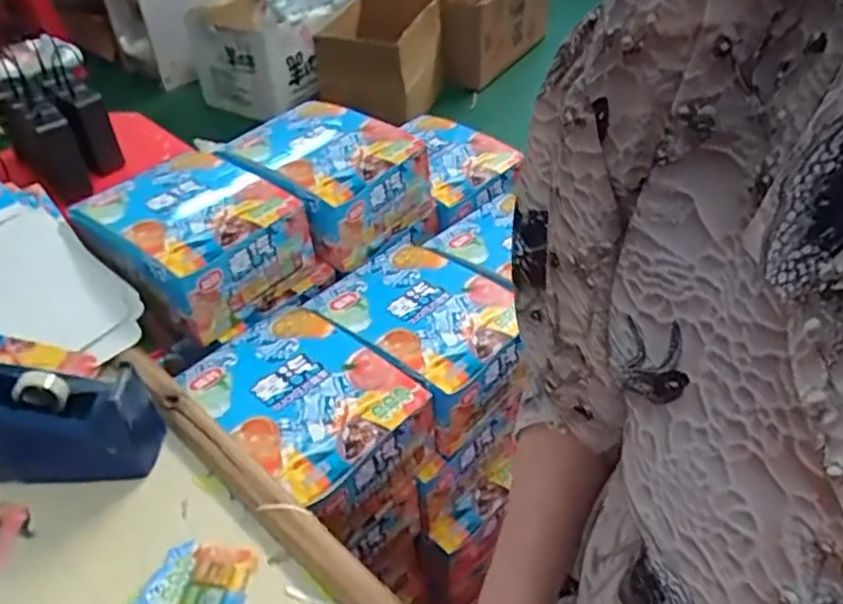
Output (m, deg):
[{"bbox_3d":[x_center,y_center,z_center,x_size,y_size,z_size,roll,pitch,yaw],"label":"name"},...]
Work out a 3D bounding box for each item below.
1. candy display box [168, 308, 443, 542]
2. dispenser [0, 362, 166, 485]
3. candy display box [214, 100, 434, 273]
[{"bbox_3d":[-0.108,0.104,0.646,0.200,0.089,0.150,31,51,32],"label":"candy display box"},{"bbox_3d":[-0.278,0.089,0.518,0.145,0.088,0.055,-4,42,-3],"label":"dispenser"},{"bbox_3d":[-0.106,-0.144,0.808,0.177,0.101,0.160,29,50,31],"label":"candy display box"}]

